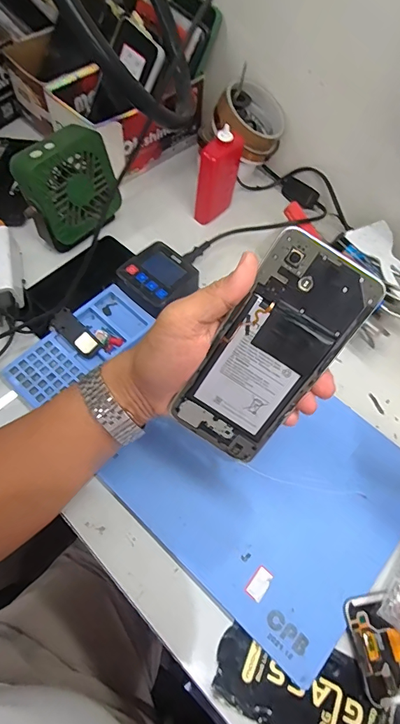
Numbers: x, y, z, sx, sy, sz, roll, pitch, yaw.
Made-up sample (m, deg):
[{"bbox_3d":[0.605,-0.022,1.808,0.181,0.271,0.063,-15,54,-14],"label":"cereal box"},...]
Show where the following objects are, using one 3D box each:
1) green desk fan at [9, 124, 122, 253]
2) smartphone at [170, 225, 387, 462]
[{"bbox_3d":[-0.150,-0.194,0.474,0.048,0.109,0.102,34,64,31],"label":"green desk fan"},{"bbox_3d":[0.048,-0.003,0.292,0.072,0.161,0.004,32,24,1],"label":"smartphone"}]

